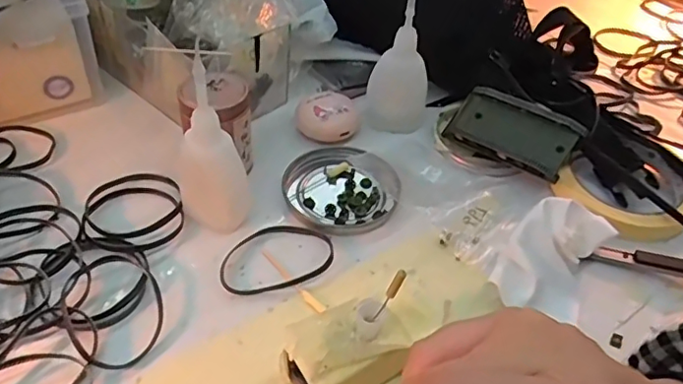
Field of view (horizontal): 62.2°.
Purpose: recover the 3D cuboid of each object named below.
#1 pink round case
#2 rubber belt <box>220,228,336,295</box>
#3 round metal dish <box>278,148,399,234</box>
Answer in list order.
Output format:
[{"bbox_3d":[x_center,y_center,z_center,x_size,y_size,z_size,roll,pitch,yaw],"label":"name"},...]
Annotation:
[{"bbox_3d":[-0.011,-0.057,0.433,0.045,0.019,0.044,2,44,-2],"label":"pink round case"},{"bbox_3d":[-0.039,0.039,0.346,0.070,0.004,0.047,-9,45,-13],"label":"rubber belt"},{"bbox_3d":[0.000,-0.003,0.389,0.077,0.007,0.075,2,44,-2],"label":"round metal dish"}]

